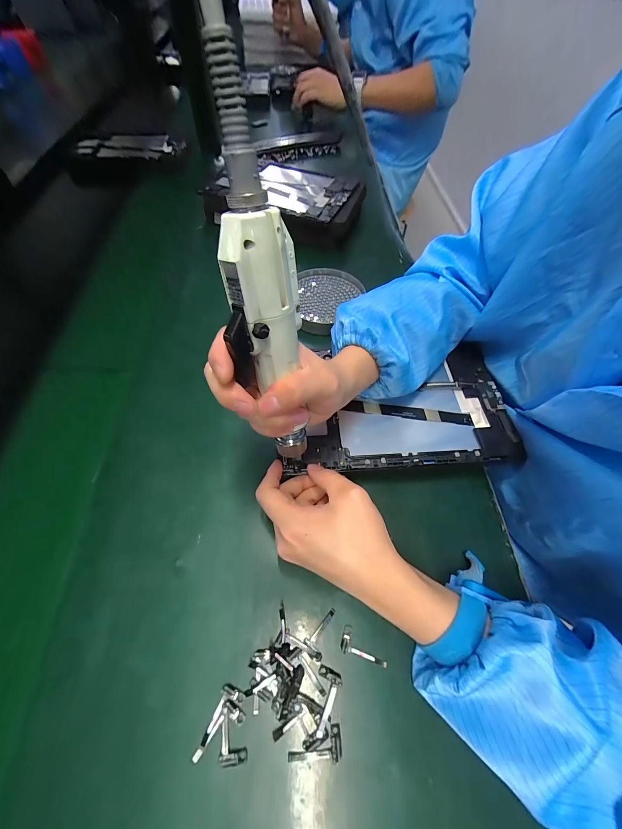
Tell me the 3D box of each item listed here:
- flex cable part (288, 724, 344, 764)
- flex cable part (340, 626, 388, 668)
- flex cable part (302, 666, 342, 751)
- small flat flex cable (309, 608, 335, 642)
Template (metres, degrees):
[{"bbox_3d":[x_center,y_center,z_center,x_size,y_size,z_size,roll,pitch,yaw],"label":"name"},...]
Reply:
[{"bbox_3d":[0.003,0.227,0.214,0.036,0.004,0.018,0,59,-4],"label":"flex cable part"},{"bbox_3d":[0.042,0.181,0.243,0.037,0.007,0.018,15,59,5],"label":"flex cable part"},{"bbox_3d":[0.008,0.211,0.222,0.017,0.004,0.046,19,60,7],"label":"flex cable part"},{"bbox_3d":[0.009,0.169,0.249,0.005,0.004,0.028,39,64,18],"label":"small flat flex cable"}]

